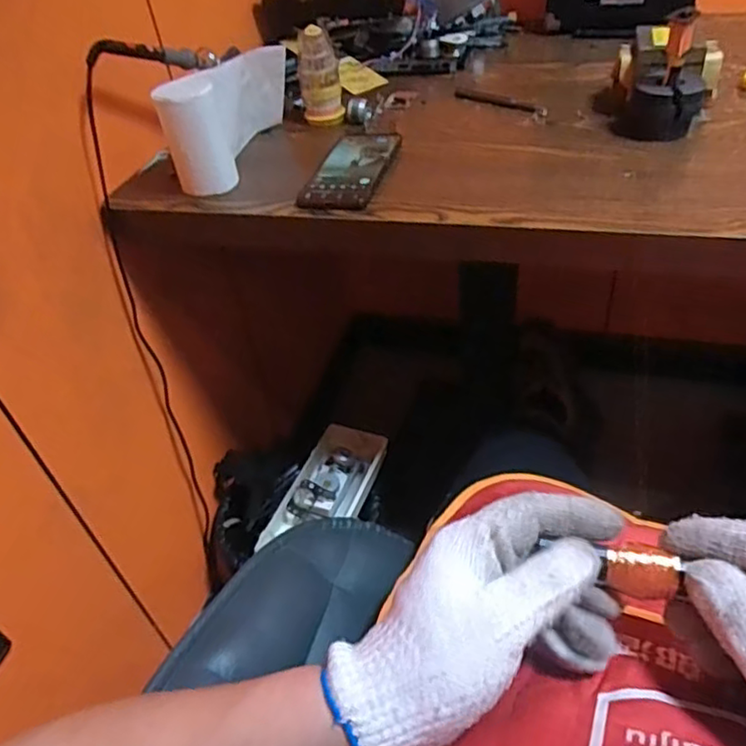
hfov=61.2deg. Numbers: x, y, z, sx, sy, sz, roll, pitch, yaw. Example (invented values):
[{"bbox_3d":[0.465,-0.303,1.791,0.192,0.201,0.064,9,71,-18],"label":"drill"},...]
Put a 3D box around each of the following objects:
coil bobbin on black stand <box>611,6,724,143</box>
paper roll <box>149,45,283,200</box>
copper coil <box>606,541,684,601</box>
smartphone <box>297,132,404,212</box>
[{"bbox_3d":[0.306,-0.317,0.661,0.098,0.112,0.101,19,48,26],"label":"coil bobbin on black stand"},{"bbox_3d":[-0.155,-0.281,0.689,0.054,0.105,0.196,10,44,18],"label":"paper roll"},{"bbox_3d":[0.131,0.096,0.306,0.031,0.014,0.021,14,46,23],"label":"copper coil"},{"bbox_3d":[-0.020,-0.218,0.668,0.074,0.012,0.158,7,43,15],"label":"smartphone"}]

